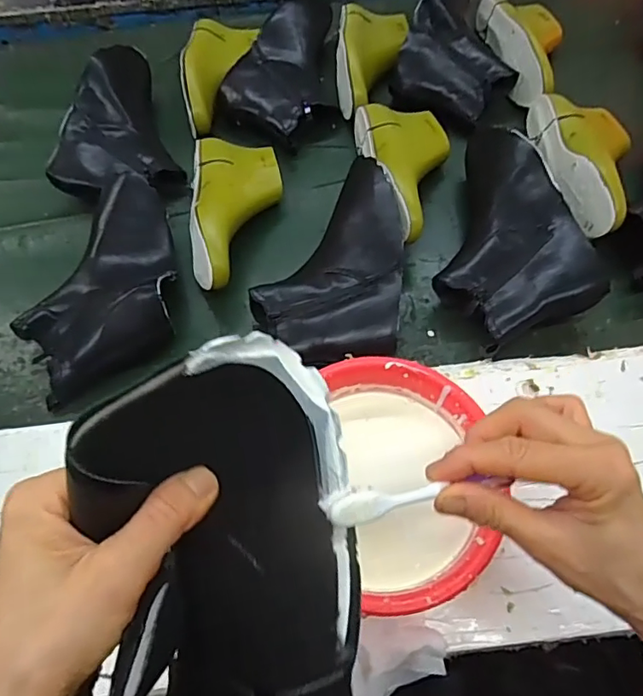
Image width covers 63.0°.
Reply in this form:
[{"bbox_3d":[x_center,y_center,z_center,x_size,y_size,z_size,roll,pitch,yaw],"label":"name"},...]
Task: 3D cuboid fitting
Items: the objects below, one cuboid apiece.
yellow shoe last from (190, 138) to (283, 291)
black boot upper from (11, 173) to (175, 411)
[{"bbox_3d":[-0.104,-0.164,0.639,0.109,0.074,0.229,-3,61,0],"label":"yellow shoe last"},{"bbox_3d":[-0.253,-0.074,0.595,0.167,0.078,0.267,-10,61,-4],"label":"black boot upper"}]

